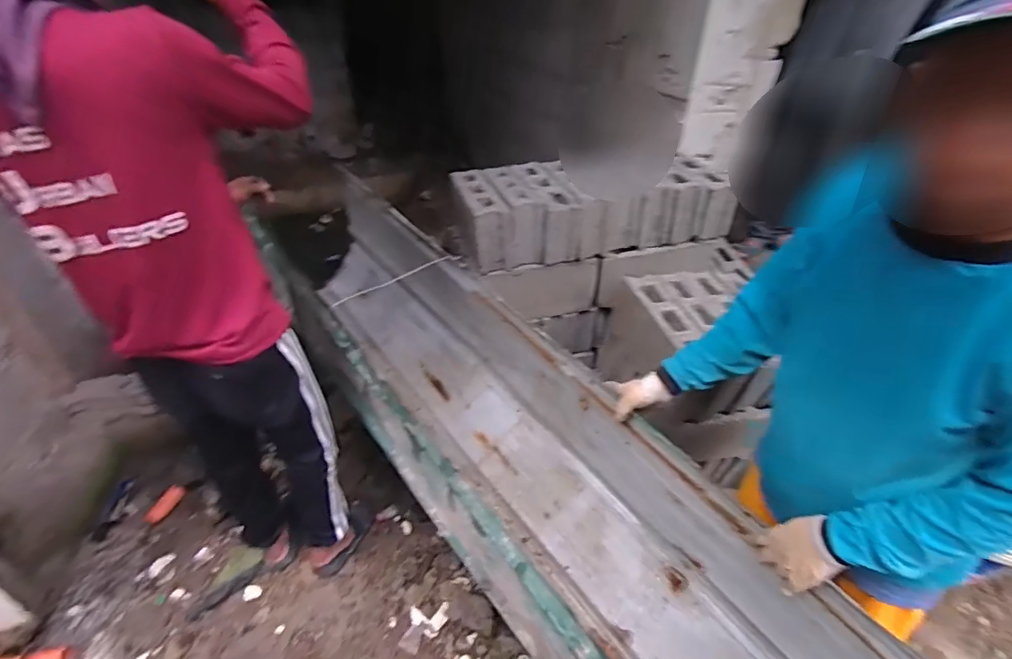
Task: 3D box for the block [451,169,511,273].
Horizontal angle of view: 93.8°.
[{"bbox_3d":[-0.080,-0.327,1.411,0.100,0.189,0.365,-9,37,-13],"label":"block"}]

